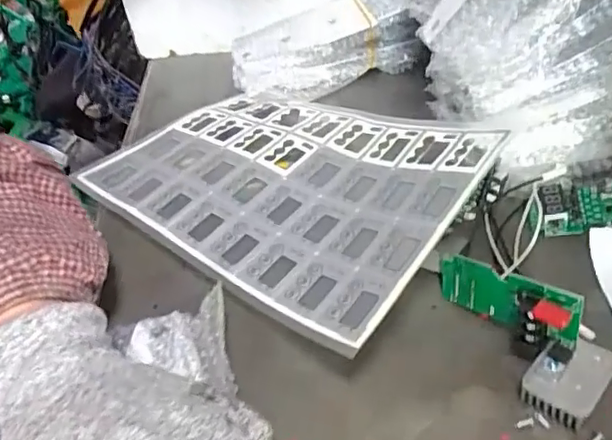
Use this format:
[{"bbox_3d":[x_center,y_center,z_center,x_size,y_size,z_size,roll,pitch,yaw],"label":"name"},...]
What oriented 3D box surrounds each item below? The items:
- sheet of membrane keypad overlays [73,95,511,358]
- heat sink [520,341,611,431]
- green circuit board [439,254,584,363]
[{"bbox_3d":[-0.020,-0.031,0.411,0.263,0.028,0.172,25,56,35],"label":"sheet of membrane keypad overlays"},{"bbox_3d":[0.135,0.081,0.302,0.032,0.019,0.045,31,55,33],"label":"heat sink"},{"bbox_3d":[0.107,0.045,0.321,0.019,0.035,0.078,-36,36,-27],"label":"green circuit board"}]

